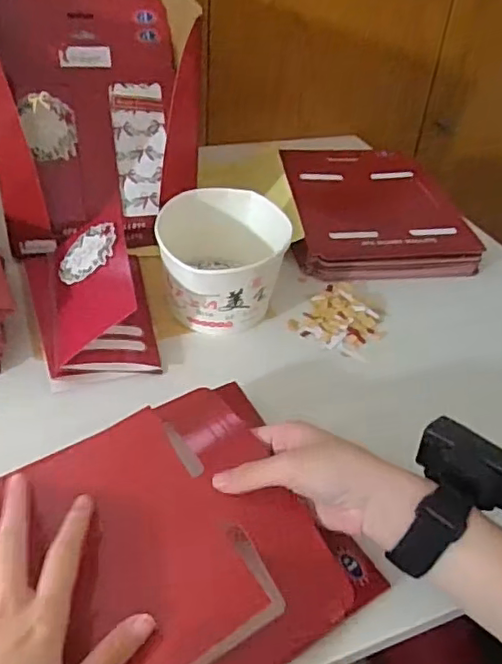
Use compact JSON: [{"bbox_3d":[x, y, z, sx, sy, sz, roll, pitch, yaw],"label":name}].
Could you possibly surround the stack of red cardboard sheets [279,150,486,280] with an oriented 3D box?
[{"bbox_3d":[0.151,-0.153,0.748,0.212,0.047,0.266,1,40,-5],"label":"stack of red cardboard sheets"}]

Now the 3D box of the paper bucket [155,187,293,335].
[{"bbox_3d":[-0.026,-0.069,0.586,0.119,0.090,0.128,3,40,-3],"label":"paper bucket"}]

